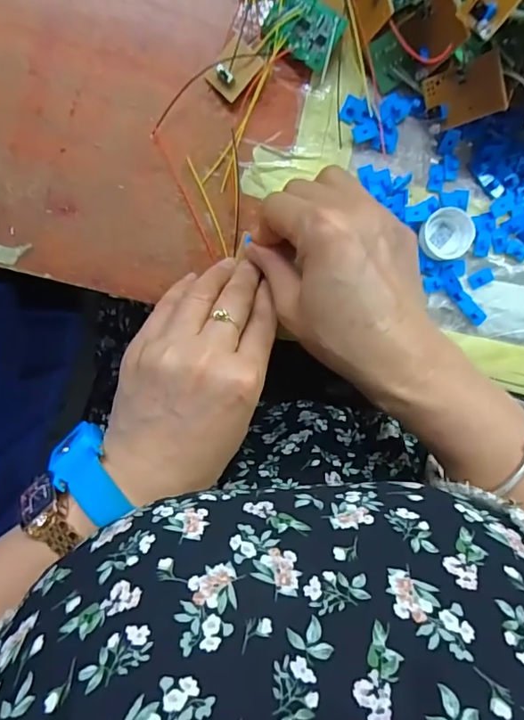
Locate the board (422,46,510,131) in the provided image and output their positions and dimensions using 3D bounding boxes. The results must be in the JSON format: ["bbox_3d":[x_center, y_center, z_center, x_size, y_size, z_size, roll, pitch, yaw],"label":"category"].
[{"bbox_3d":[0.117,-0.155,0.300,0.007,0.043,0.033,-29,107,-48],"label":"board"}]

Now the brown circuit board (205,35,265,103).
[{"bbox_3d":[-0.016,-0.173,0.309,0.023,0.011,0.031,43,89,-7],"label":"brown circuit board"}]

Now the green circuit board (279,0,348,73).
[{"bbox_3d":[0.027,-0.195,0.305,0.040,0.006,0.030,33,112,2],"label":"green circuit board"}]

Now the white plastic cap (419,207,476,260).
[{"bbox_3d":[0.116,-0.079,0.326,0.033,0.009,0.032,0,94,-5],"label":"white plastic cap"}]

